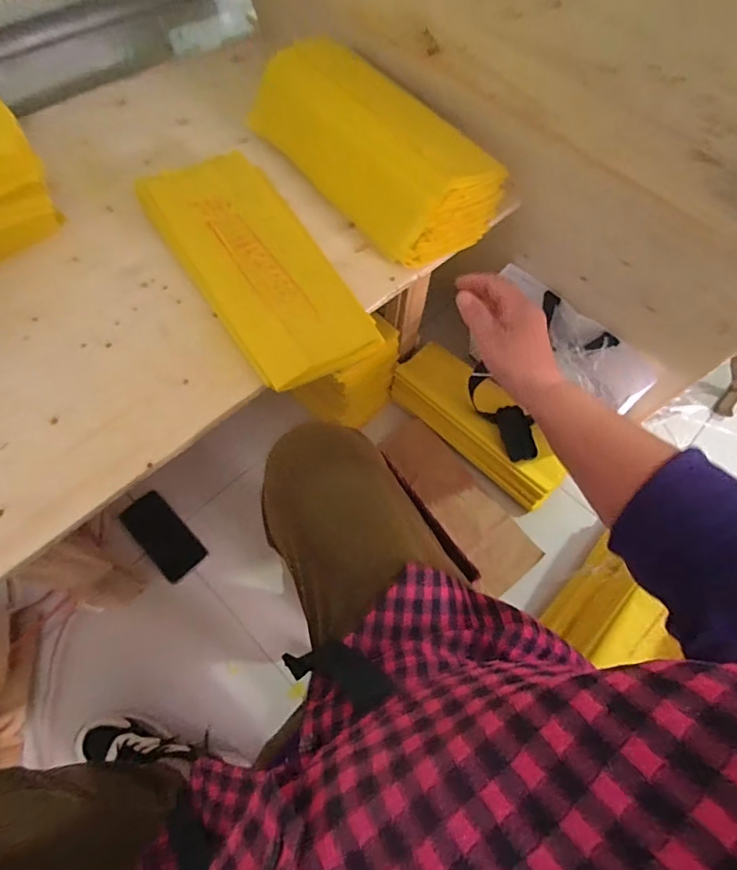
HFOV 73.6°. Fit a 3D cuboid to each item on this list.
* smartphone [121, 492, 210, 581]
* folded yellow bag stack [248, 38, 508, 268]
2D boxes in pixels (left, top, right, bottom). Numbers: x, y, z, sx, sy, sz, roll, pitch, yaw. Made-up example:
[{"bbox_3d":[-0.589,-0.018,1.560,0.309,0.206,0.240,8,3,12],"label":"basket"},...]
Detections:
[{"bbox_3d":[-0.364,0.175,0.870,0.077,0.010,0.171,-40,71,-21],"label":"smartphone"},{"bbox_3d":[-0.003,-0.410,0.690,0.171,0.091,0.384,-36,70,-20],"label":"folded yellow bag stack"}]

